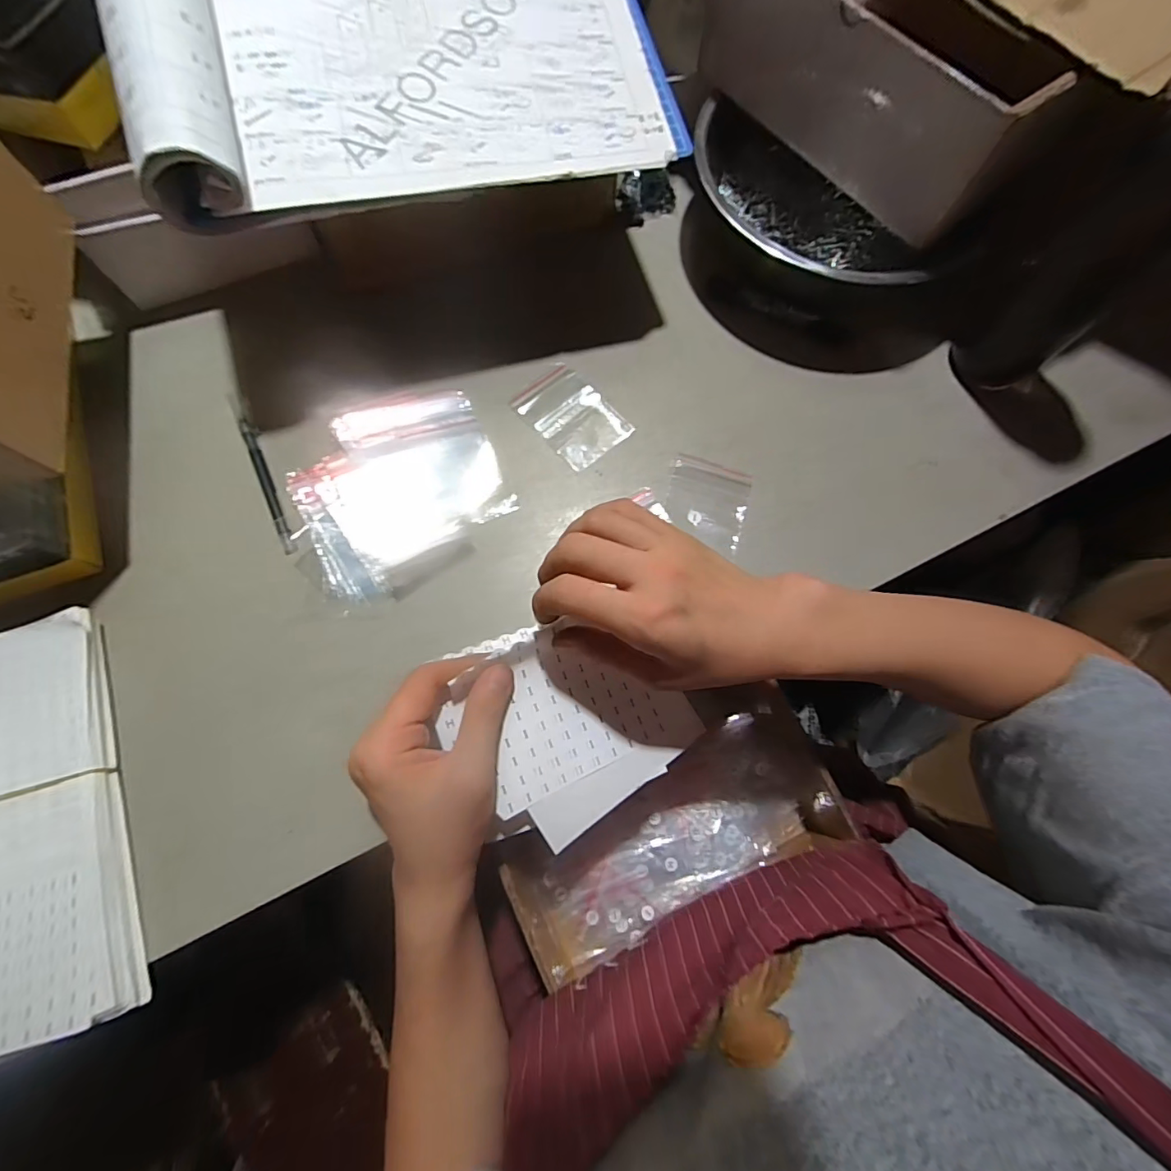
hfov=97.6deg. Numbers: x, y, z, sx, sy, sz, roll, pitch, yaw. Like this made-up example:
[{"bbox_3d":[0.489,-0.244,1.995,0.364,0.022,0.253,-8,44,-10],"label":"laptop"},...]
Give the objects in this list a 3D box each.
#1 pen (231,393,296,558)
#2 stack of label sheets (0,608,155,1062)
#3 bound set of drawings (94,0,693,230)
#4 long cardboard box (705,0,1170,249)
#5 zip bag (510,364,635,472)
[{"bbox_3d":[-0.241,-0.086,0.383,0.009,0.007,0.142,-24,76,-8],"label":"pen"},{"bbox_3d":[-0.353,0.146,0.298,0.150,0.020,0.237,-21,75,-7],"label":"stack of label sheets"},{"bbox_3d":[-0.109,-0.349,0.319,0.324,0.061,0.220,-16,74,-7],"label":"bound set of drawings"},{"bbox_3d":[0.246,-0.389,0.361,0.200,0.108,0.296,-30,77,-9],"label":"long cardboard box"},{"bbox_3d":[-0.011,-0.135,0.406,0.057,0.004,0.083,-42,79,-12],"label":"zip bag"}]

